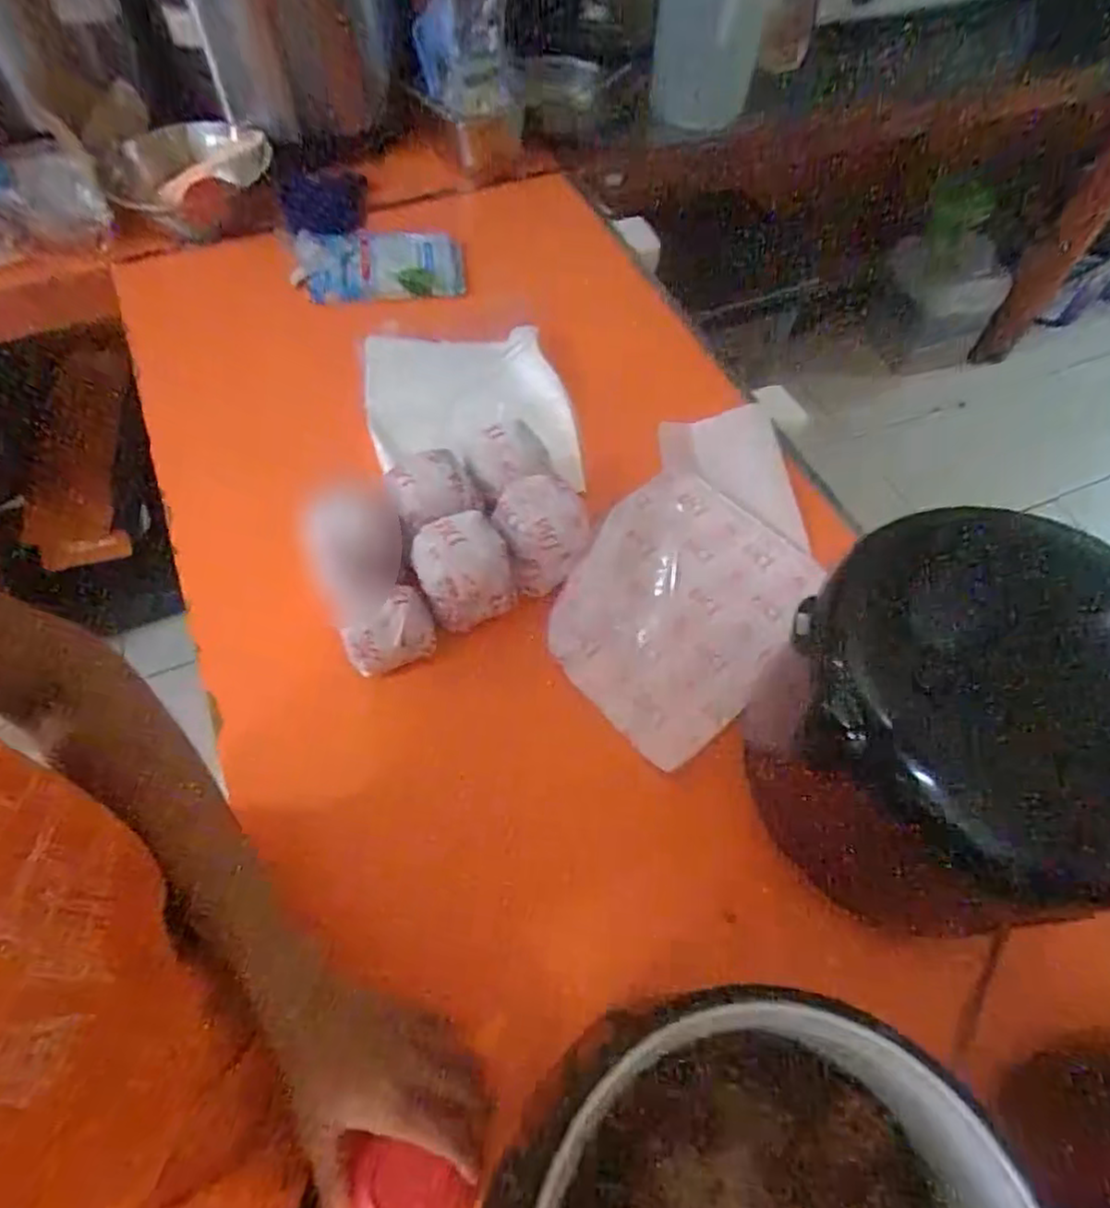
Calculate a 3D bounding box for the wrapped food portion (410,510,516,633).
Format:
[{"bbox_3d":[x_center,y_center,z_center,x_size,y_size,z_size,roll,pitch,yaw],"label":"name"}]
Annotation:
[{"bbox_3d":[-0.086,-0.033,0.653,0.087,0.097,0.074,-20,62,-14],"label":"wrapped food portion"}]

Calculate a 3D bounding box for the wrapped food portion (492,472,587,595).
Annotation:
[{"bbox_3d":[-0.012,-0.070,0.674,0.082,0.068,0.090,1,59,-2],"label":"wrapped food portion"}]

